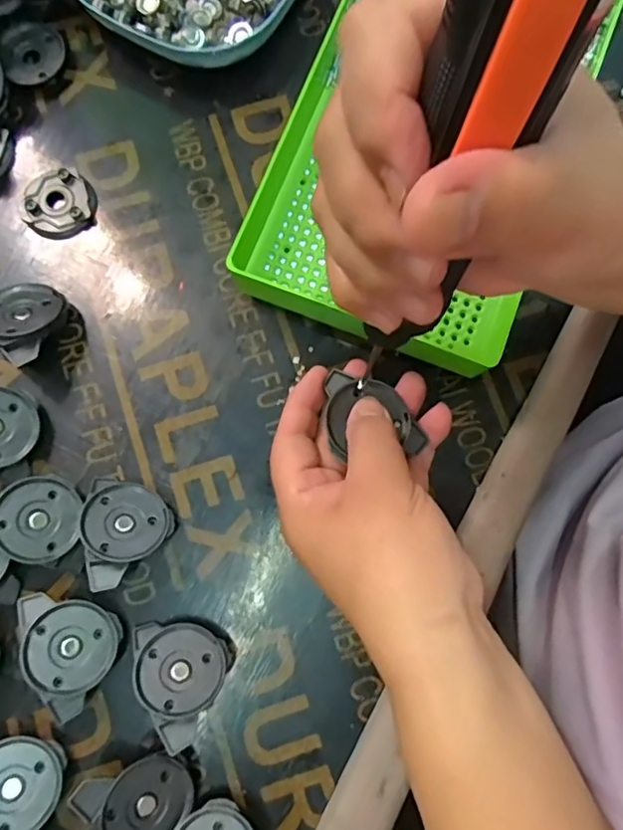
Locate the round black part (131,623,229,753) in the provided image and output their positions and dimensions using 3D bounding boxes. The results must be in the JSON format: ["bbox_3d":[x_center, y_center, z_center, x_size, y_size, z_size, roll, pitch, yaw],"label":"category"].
[{"bbox_3d":[-0.065,0.125,0.281,0.044,0.012,0.058,-30,63,-29],"label":"round black part"}]

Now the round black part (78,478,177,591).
[{"bbox_3d":[-0.101,0.057,0.291,0.050,0.015,0.050,10,53,-13],"label":"round black part"}]

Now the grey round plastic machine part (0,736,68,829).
[{"bbox_3d":[-0.144,0.175,0.270,0.057,0.009,0.044,40,57,1],"label":"grey round plastic machine part"}]

